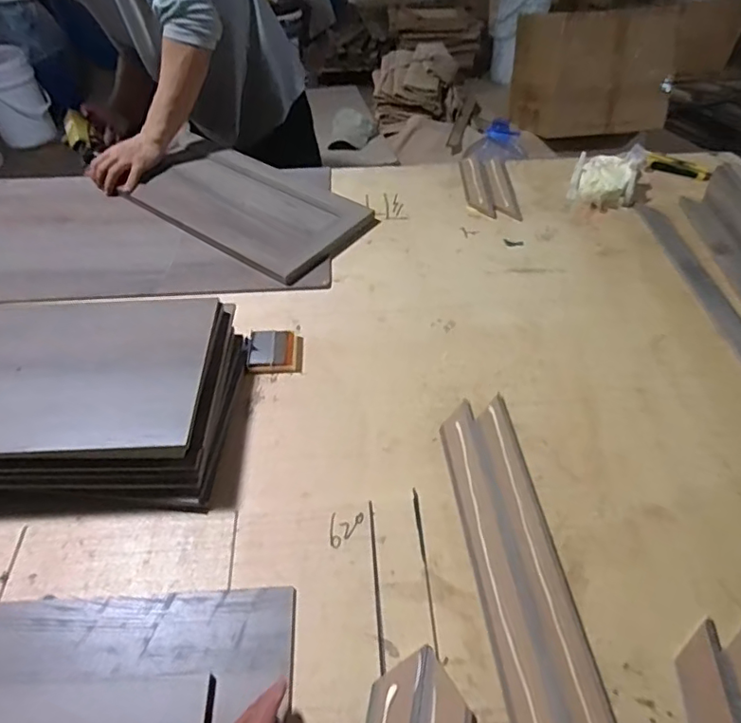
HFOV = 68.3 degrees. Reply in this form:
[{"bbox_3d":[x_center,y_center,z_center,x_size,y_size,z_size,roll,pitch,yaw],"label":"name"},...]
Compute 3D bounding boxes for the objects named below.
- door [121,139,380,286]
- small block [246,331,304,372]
[{"bbox_3d":[-0.253,-0.303,1.043,0.502,0.037,0.252,27,55,24],"label":"door"},{"bbox_3d":[-0.135,-0.014,0.779,0.075,0.024,0.068,-6,48,-3],"label":"small block"}]

